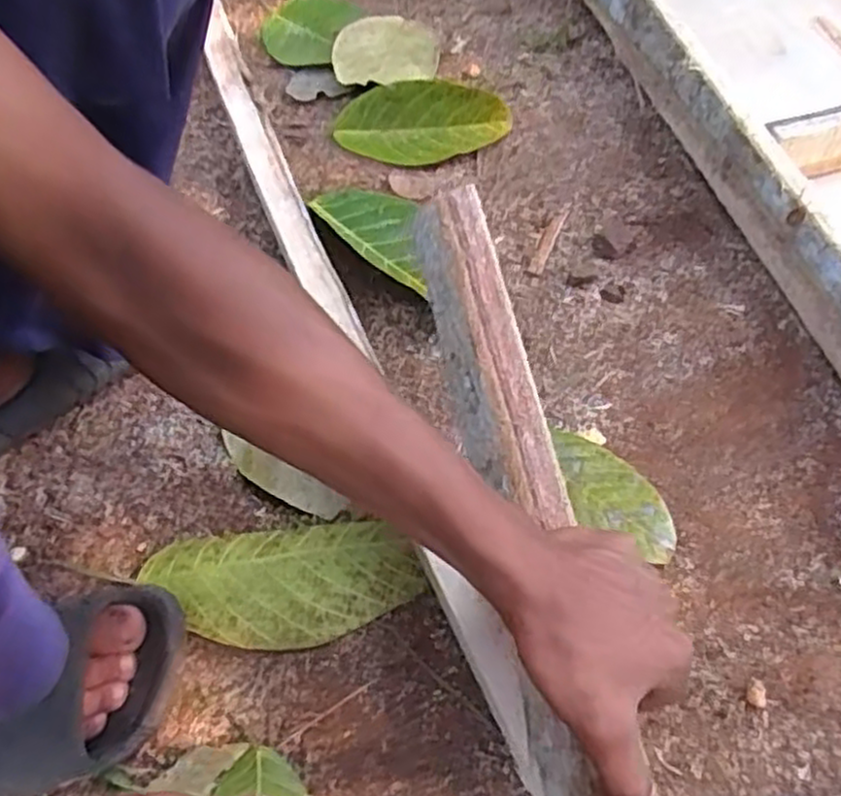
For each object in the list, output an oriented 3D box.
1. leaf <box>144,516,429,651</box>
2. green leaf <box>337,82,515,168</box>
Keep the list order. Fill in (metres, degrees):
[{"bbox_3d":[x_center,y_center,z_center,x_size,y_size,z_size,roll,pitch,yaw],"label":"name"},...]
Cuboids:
[{"bbox_3d":[-0.096,0.130,0.527,0.185,0.014,0.083,-6,57,0],"label":"leaf"},{"bbox_3d":[0.001,-0.277,0.760,0.178,0.044,0.076,-3,57,2],"label":"green leaf"}]

